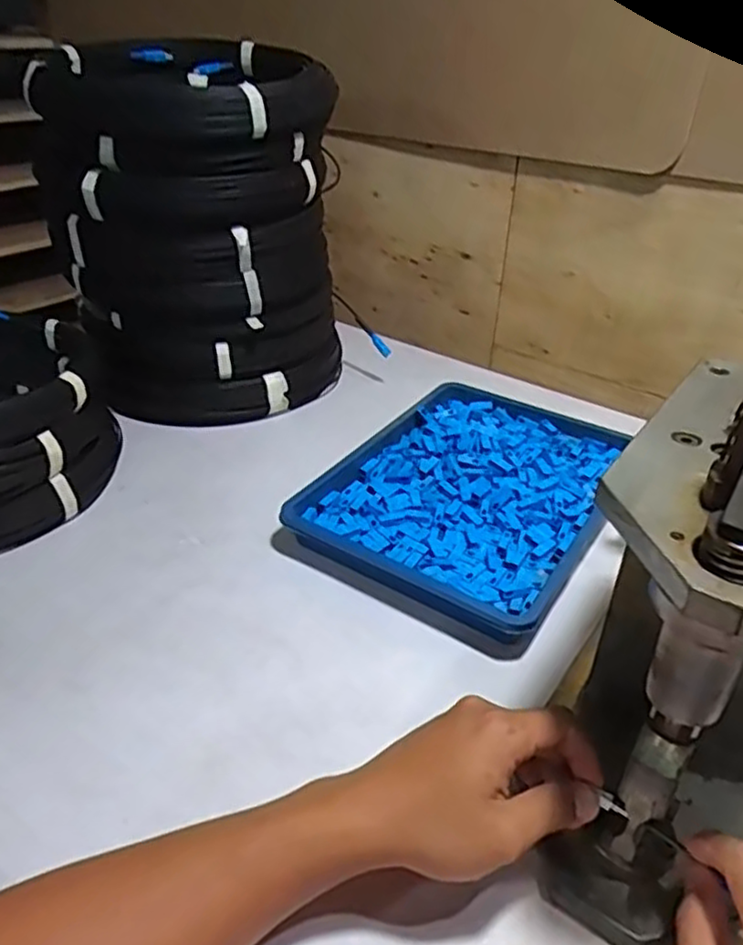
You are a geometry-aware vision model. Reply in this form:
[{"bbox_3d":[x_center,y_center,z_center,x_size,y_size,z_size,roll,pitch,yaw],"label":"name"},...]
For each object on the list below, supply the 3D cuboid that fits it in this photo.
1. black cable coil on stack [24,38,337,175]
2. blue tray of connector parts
[{"bbox_3d":[-0.195,-0.387,0.737,0.282,0.090,0.290,0,35,0],"label":"black cable coil on stack"},{"bbox_3d":[0.104,0.013,0.681,0.235,0.033,0.321,22,38,27],"label":"blue tray of connector parts"}]

